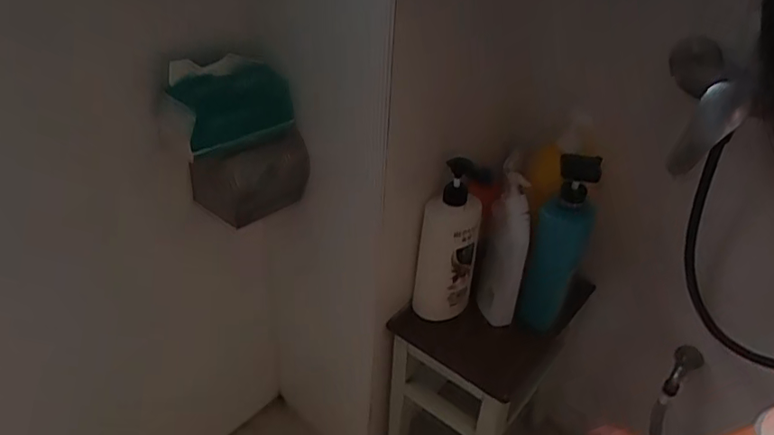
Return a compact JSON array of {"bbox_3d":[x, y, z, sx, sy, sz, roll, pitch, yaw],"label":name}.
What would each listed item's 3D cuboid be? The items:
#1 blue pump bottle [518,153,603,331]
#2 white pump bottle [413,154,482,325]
[{"bbox_3d":[0.265,0.049,0.870,0.075,0.288,0.078,19,36,23],"label":"blue pump bottle"},{"bbox_3d":[0.097,0.042,0.874,0.085,0.266,0.077,10,33,12],"label":"white pump bottle"}]

